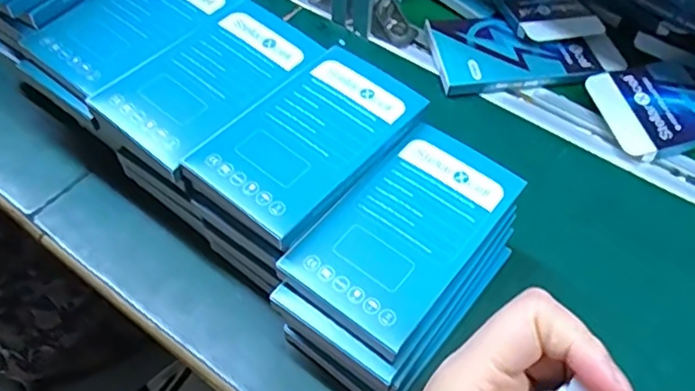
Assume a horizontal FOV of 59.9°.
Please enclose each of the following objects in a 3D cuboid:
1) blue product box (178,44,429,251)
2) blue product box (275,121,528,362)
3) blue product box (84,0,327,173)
[{"bbox_3d":[-0.020,-0.034,0.349,0.075,0.014,0.129,37,62,22],"label":"blue product box"},{"bbox_3d":[0.033,0.017,0.330,0.075,0.009,0.129,35,62,21],"label":"blue product box"},{"bbox_3d":[-0.083,-0.073,0.370,0.075,0.007,0.130,36,62,21],"label":"blue product box"}]

